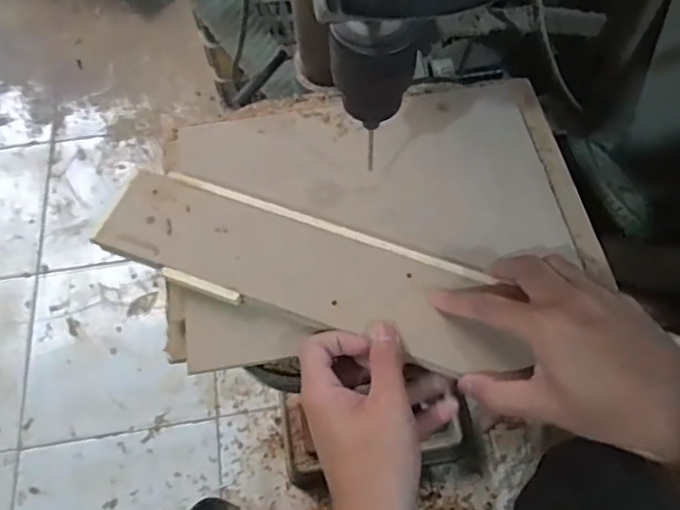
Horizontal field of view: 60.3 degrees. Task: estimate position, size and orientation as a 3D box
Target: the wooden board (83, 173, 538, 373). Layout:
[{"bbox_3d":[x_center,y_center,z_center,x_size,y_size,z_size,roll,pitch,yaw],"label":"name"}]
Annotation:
[{"bbox_3d":[-0.024,0.010,0.401,0.293,0.015,0.066,20,61,11],"label":"wooden board"}]

